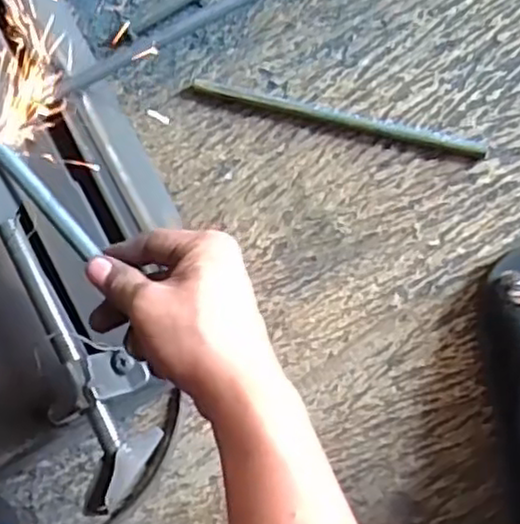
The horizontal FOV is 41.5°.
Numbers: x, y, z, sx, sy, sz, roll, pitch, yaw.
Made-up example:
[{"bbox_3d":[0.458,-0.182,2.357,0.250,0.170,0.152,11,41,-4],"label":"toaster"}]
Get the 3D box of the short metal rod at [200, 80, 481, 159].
[{"bbox_3d":[0.063,-0.120,0.577,0.248,0.006,0.011,15,88,10],"label":"short metal rod"}]

